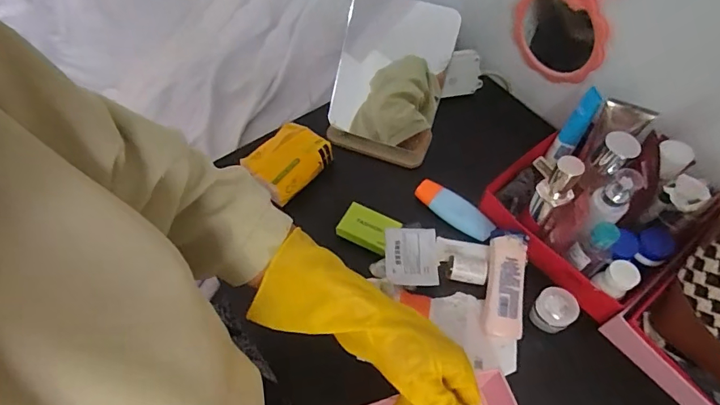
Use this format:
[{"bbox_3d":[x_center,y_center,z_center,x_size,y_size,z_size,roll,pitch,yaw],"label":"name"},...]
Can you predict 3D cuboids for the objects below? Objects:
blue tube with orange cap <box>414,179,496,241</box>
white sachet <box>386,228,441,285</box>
[{"bbox_3d":[0.140,0.010,0.666,0.124,0.027,0.041,34,65,20],"label":"blue tube with orange cap"},{"bbox_3d":[0.071,0.072,0.615,0.072,0.011,0.083,-2,58,0],"label":"white sachet"}]

